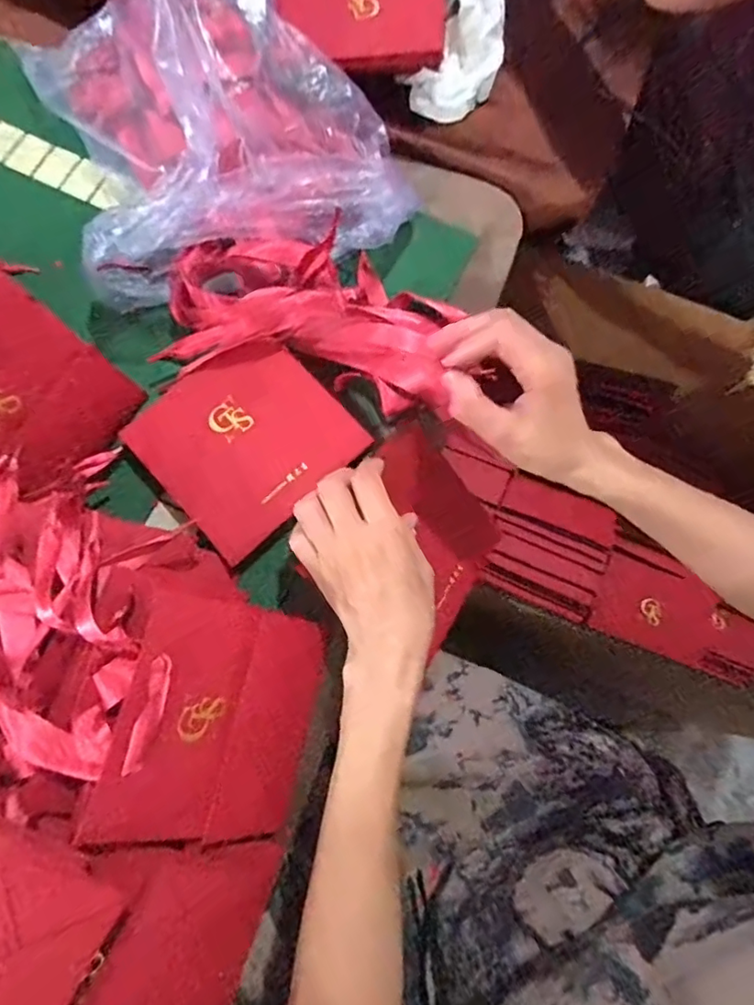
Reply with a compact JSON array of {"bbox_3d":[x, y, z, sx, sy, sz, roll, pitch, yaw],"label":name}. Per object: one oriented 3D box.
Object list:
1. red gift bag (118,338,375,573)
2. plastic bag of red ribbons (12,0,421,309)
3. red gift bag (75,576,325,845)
[{"bbox_3d":[-0.101,-0.049,0.432,0.141,0.011,0.141,-43,80,-11],"label":"red gift bag"},{"bbox_3d":[-0.139,-0.315,0.466,0.255,0.085,0.310,-20,77,-6],"label":"plastic bag of red ribbons"},{"bbox_3d":[-0.099,0.135,0.358,0.127,0.020,0.142,25,70,-40],"label":"red gift bag"}]

